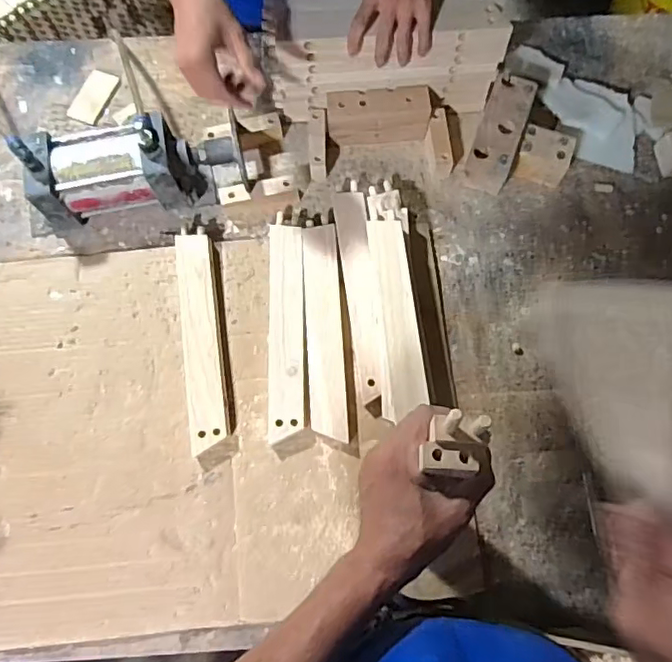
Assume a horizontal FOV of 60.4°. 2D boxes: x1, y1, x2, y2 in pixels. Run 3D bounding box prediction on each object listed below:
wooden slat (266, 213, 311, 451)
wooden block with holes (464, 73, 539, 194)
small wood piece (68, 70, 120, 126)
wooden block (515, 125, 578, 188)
[{"bbox_3d":[-0.063,-0.013,0.753,0.048,0.031,0.301,-2,72,-1],"label":"wooden slat"},{"bbox_3d":[0.222,-0.268,0.775,0.059,0.030,0.164,20,73,6],"label":"wooden block with holes"},{"bbox_3d":[-0.366,-0.355,0.872,0.050,0.008,0.091,19,73,6],"label":"small wood piece"},{"bbox_3d":[0.288,-0.239,0.805,0.068,0.064,0.062,22,73,7],"label":"wooden block"}]

